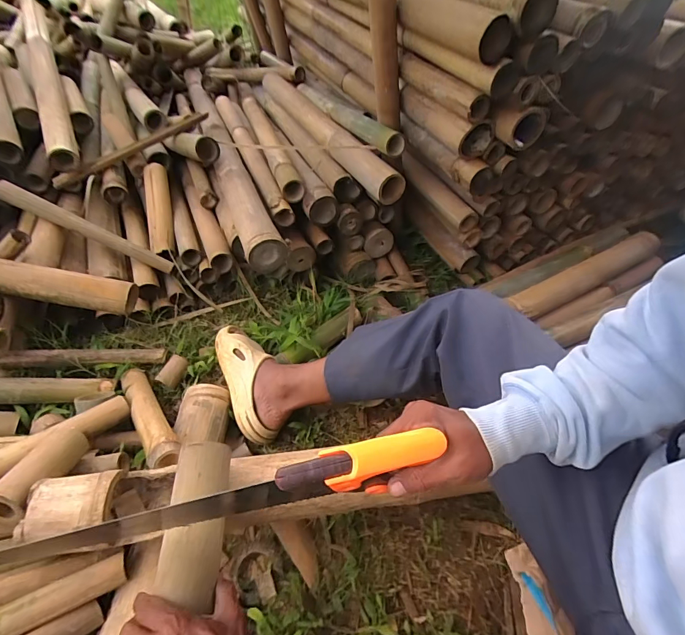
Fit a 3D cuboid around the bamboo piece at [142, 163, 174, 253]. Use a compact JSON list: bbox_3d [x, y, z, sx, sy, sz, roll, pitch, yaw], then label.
[{"bbox_3d":[-0.480,-0.287,0.995,0.067,0.049,0.297,-13,63,-15],"label":"bamboo piece"}]

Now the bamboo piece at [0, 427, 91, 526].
[{"bbox_3d":[-0.415,0.214,0.531,0.057,0.056,0.133,12,28,7],"label":"bamboo piece"}]

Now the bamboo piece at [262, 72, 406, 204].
[{"bbox_3d":[-0.084,-0.594,1.130,0.089,0.073,0.939,-15,49,-17],"label":"bamboo piece"}]

